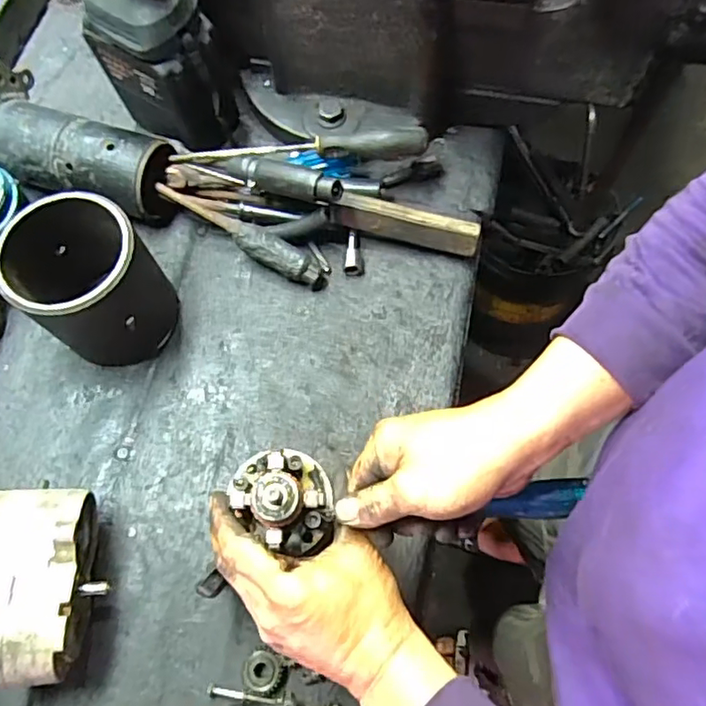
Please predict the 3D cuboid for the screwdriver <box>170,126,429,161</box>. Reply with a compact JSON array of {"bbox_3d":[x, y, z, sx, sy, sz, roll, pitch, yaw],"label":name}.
[{"bbox_3d":[-0.053,-0.201,0.565,0.247,0.027,0.024,-3,68,0],"label":"screwdriver"}]

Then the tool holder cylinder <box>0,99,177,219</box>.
[{"bbox_3d":[-0.274,-0.194,0.586,0.184,0.064,0.080,16,70,8],"label":"tool holder cylinder"}]

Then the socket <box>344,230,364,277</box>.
[{"bbox_3d":[0.000,-0.101,0.584,0.018,0.014,0.047,-2,89,1],"label":"socket"}]

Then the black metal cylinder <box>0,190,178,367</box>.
[{"bbox_3d":[-0.231,-0.064,0.515,0.106,0.128,0.115,-1,68,1],"label":"black metal cylinder"}]

